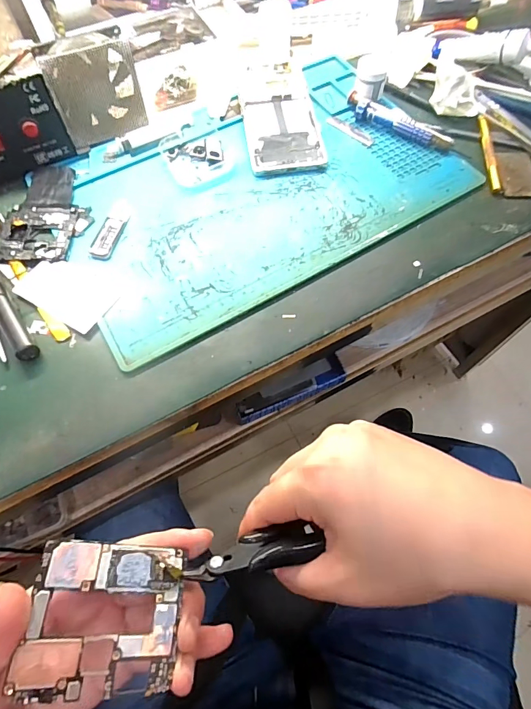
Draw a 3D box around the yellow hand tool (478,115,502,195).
[{"bbox_3d":[0.223,-0.202,0.400,0.010,0.007,0.098,3,66,1],"label":"yellow hand tool"}]

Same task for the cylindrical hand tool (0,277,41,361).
[{"bbox_3d":[-0.216,-0.045,0.328,0.014,0.014,0.123,-33,70,-14],"label":"cylindrical hand tool"}]

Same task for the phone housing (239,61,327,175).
[{"bbox_3d":[0.014,-0.253,0.423,0.074,0.009,0.161,-7,66,-3],"label":"phone housing"}]

